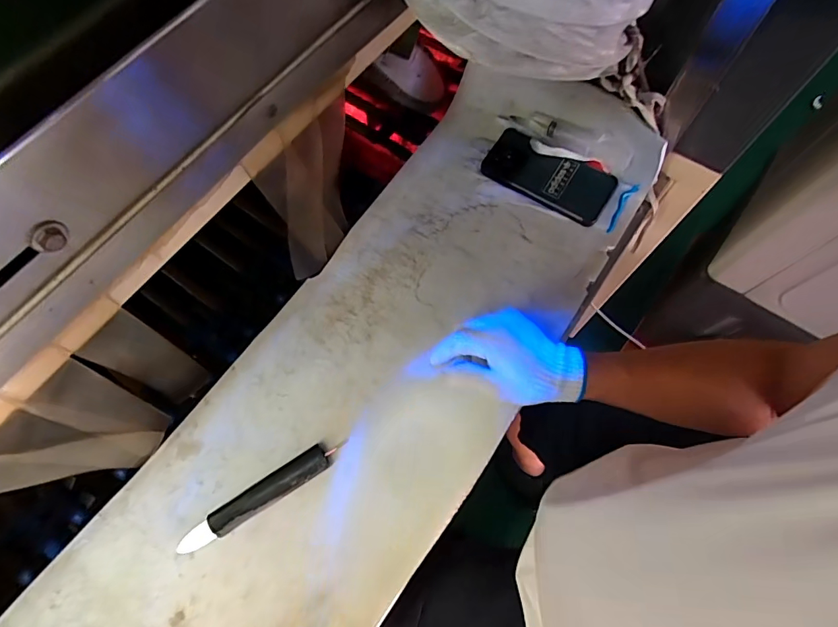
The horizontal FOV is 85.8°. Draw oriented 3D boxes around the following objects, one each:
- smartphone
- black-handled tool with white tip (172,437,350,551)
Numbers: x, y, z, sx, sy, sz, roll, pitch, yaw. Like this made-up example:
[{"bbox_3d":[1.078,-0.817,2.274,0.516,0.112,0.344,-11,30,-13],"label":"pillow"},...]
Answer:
[{"bbox_3d":[0.166,-0.180,0.585,0.164,0.014,0.081,32,81,11],"label":"smartphone"},{"bbox_3d":[-0.167,0.192,0.473,0.178,0.014,0.026,-32,72,-10],"label":"black-handled tool with white tip"}]

